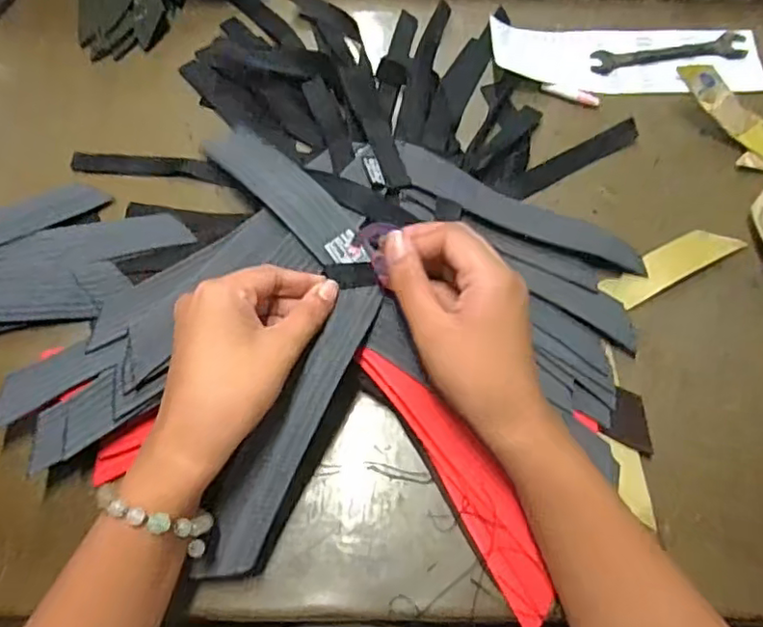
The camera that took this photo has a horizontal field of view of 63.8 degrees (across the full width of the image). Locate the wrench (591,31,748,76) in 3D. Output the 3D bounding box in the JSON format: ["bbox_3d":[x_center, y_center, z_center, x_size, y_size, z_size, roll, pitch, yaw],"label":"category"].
[{"bbox_3d":[0.226,-0.202,0.478,0.124,0.007,0.023,-10,71,-2],"label":"wrench"}]

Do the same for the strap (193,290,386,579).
[{"bbox_3d":[-0.051,0.063,0.344,0.035,0.019,0.177,26,80,9],"label":"strap"}]

